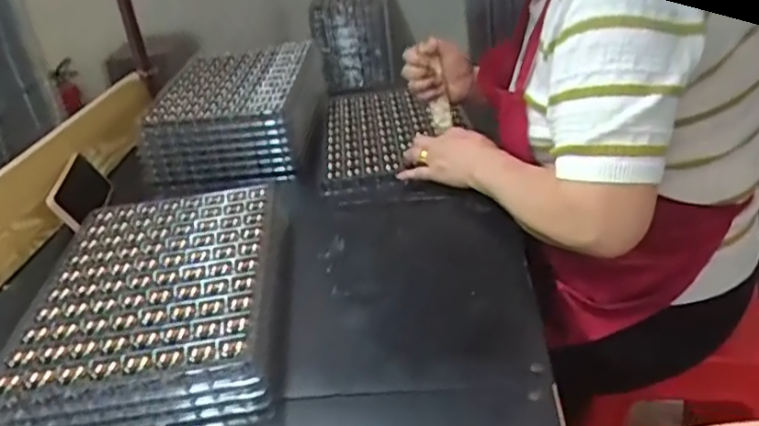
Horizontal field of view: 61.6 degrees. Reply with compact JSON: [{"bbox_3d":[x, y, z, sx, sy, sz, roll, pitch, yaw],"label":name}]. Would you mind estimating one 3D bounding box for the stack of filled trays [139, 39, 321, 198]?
[{"bbox_3d":[-0.241,-0.182,1.130,0.253,0.111,0.371,-4,30,4],"label":"stack of filled trays"}]

